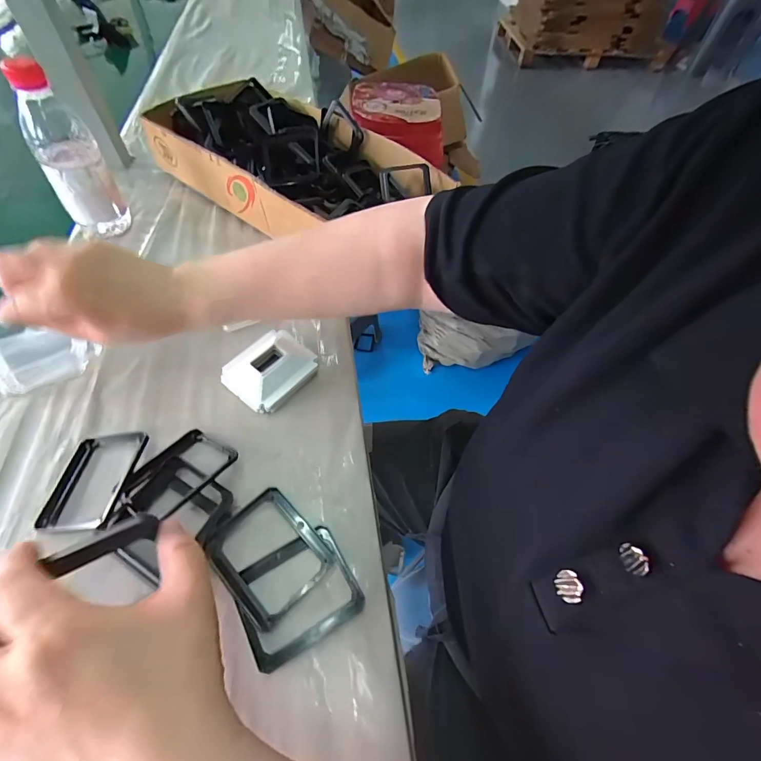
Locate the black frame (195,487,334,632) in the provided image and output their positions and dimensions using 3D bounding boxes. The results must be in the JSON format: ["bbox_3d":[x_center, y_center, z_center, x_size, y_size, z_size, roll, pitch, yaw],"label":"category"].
[{"bbox_3d":[-0.087,0.128,0.288,0.072,0.012,0.087,-35,64,-24],"label":"black frame"}]

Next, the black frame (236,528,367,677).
[{"bbox_3d":[-0.061,0.155,0.278,0.080,0.008,0.068,-25,60,-19],"label":"black frame"}]

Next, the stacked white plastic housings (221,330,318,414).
[{"bbox_3d":[-0.107,-0.012,0.373,0.064,0.034,0.079,35,60,19],"label":"stacked white plastic housings"}]

